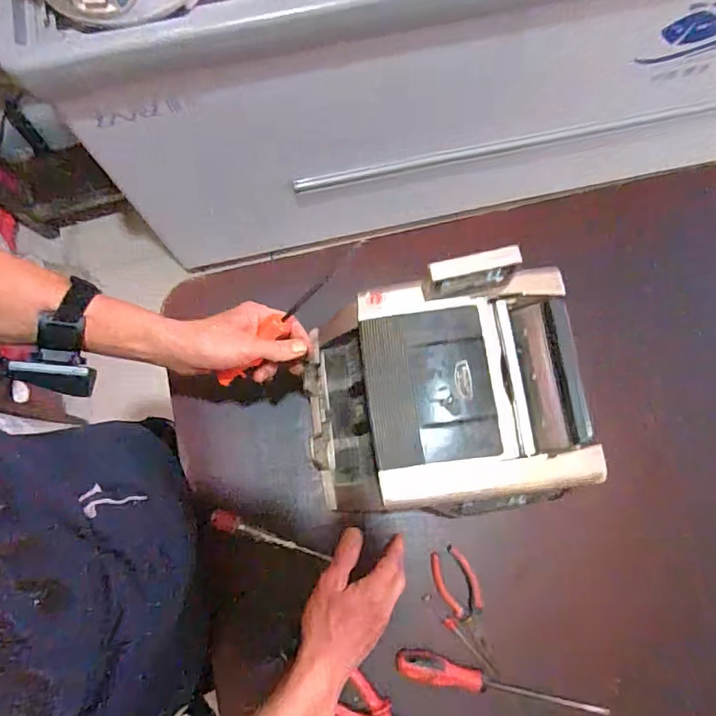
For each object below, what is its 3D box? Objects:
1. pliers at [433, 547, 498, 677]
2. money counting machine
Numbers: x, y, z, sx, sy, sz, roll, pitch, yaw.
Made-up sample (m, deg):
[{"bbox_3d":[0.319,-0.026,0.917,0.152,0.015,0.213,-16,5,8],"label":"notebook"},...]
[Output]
[{"bbox_3d":[0.138,0.313,0.626,0.050,0.008,0.150,-23,78,-5],"label":"pliers"},{"bbox_3d":[0.093,0.044,0.572,0.298,0.182,0.251,-8,77,-2],"label":"money counting machine"}]

